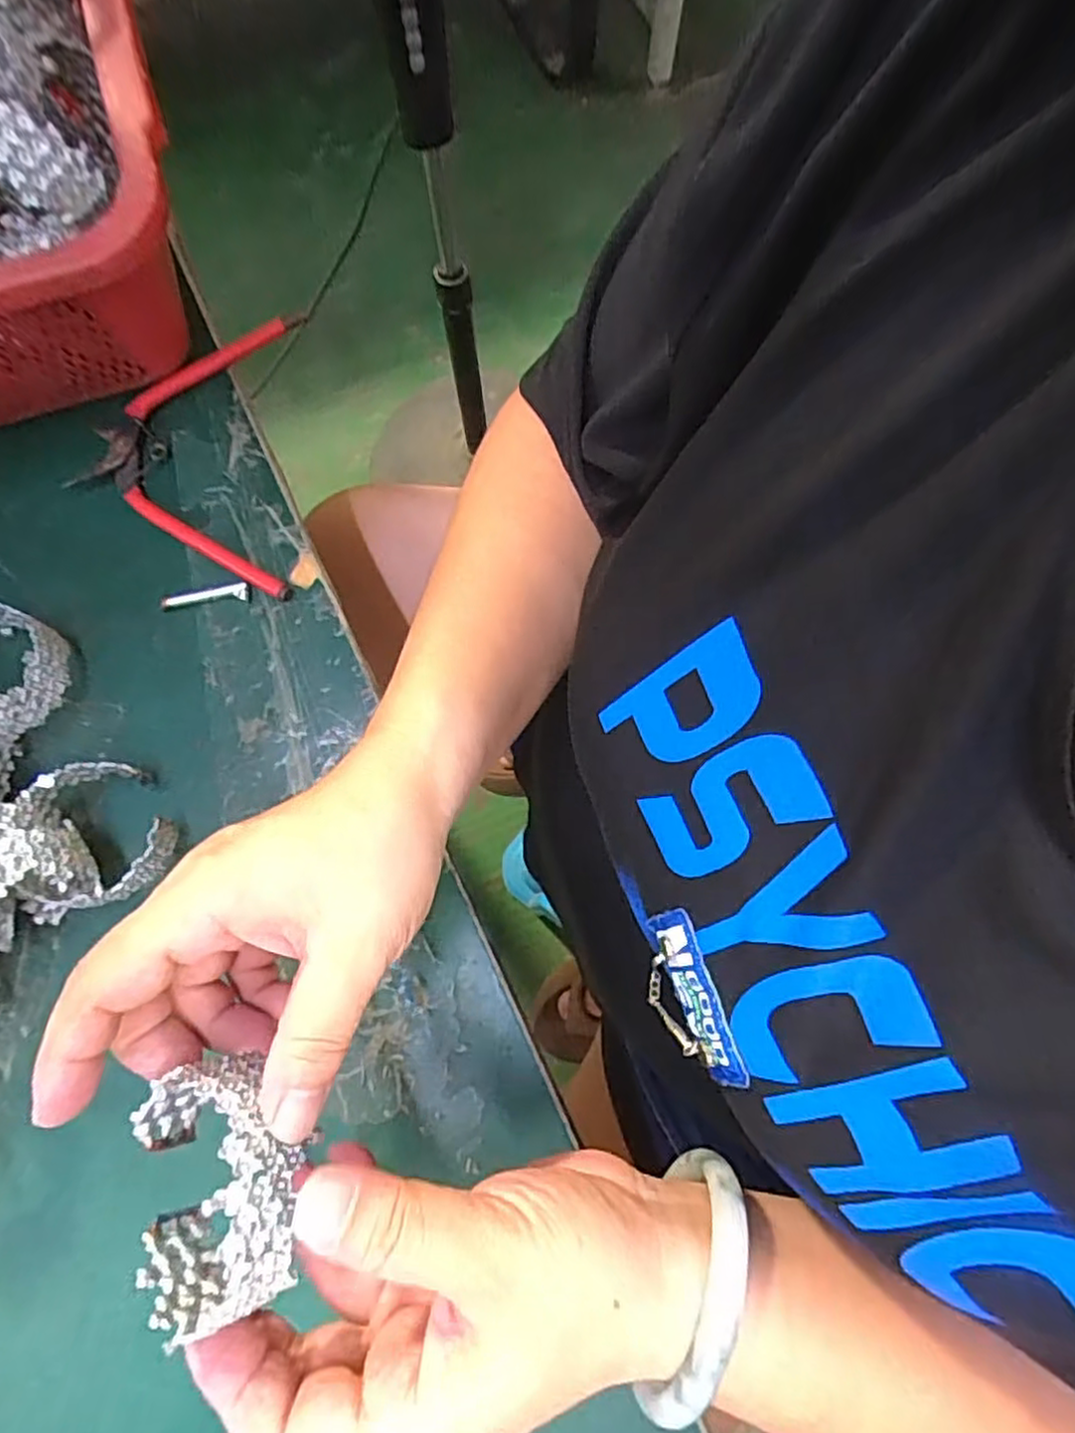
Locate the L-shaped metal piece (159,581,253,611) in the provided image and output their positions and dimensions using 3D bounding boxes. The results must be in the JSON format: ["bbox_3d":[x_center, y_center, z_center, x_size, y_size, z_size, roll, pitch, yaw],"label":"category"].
[{"bbox_3d":[-0.164,-0.060,0.339,0.044,0.006,0.009,-7,76,-2],"label":"L-shaped metal piece"}]

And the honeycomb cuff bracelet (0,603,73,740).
[{"bbox_3d":[-0.242,-0.021,0.315,0.045,0.036,0.067,-18,76,-5],"label":"honeycomb cuff bracelet"}]

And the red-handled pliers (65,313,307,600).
[{"bbox_3d":[-0.178,-0.138,0.355,0.101,0.014,0.165,-4,76,-1],"label":"red-handled pliers"}]

